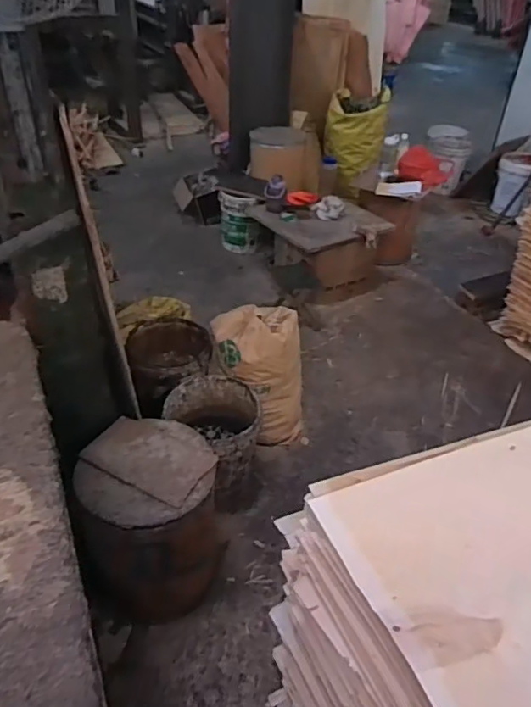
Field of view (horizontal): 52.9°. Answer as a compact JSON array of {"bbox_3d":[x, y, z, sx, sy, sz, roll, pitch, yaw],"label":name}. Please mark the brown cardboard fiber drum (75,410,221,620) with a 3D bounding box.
[{"bbox_3d":[-0.306,0.459,1.471,0.351,0.410,0.406,-4,39,-9],"label":"brown cardboard fiber drum"}]

